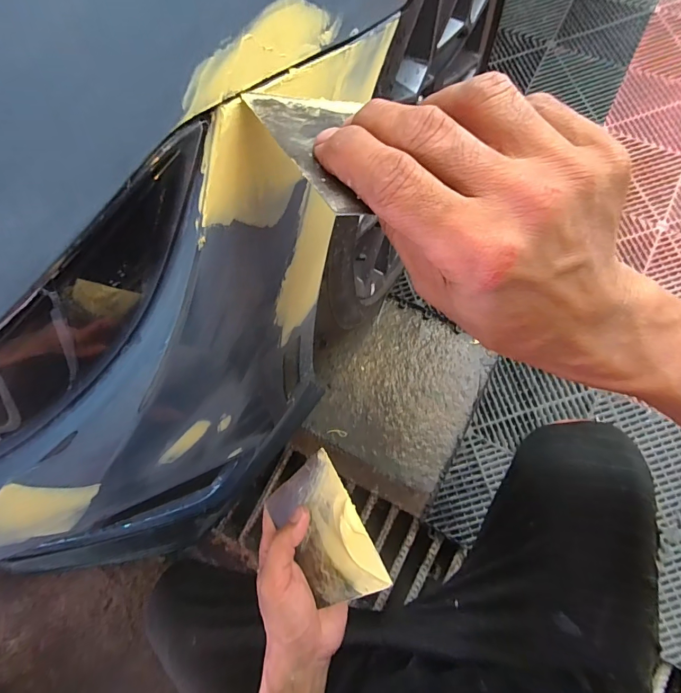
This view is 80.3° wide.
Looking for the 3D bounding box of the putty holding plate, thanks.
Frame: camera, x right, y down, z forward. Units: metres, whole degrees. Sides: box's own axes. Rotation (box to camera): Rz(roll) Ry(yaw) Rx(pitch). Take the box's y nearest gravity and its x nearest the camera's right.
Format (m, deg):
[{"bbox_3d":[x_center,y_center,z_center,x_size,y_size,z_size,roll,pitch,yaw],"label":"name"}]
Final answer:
[{"bbox_3d":[-0.014,0.167,0.360,0.078,0.007,0.116,-43,66,20],"label":"putty holding plate"}]

